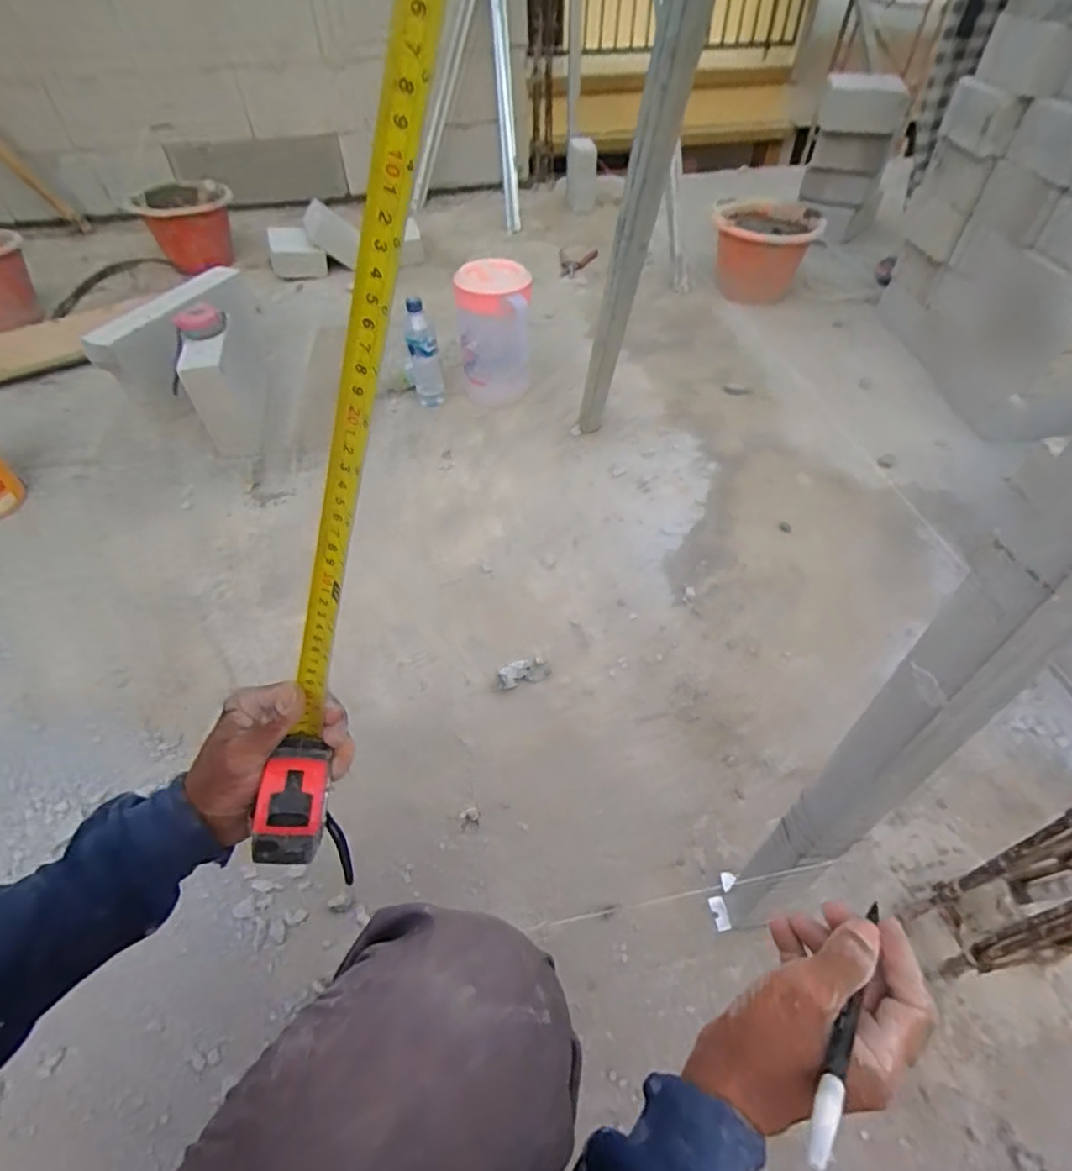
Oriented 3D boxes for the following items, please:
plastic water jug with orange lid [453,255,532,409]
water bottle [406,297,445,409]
[{"bbox_3d":[-0.088,-0.522,1.267,0.149,0.280,0.140,-4,48,-4],"label":"plastic water jug with orange lid"},{"bbox_3d":[-0.234,-0.480,1.263,0.066,0.218,0.077,-10,49,-9],"label":"water bottle"}]

